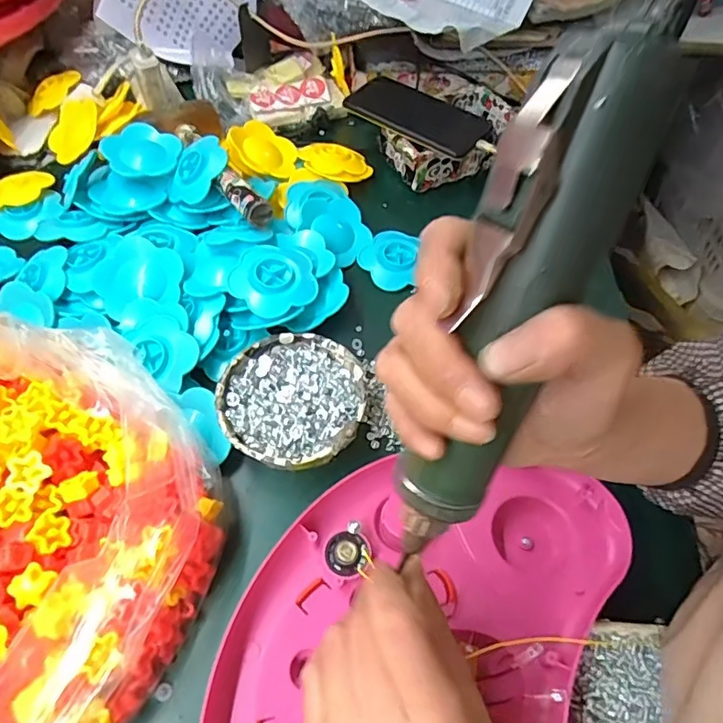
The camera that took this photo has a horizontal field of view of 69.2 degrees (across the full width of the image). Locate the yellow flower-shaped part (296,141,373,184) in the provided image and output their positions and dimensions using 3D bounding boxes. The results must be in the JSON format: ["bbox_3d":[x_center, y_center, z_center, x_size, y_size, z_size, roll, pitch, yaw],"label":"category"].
[{"bbox_3d":[-0.029,-0.228,0.607,0.078,0.024,0.064,-10,56,-7],"label":"yellow flower-shaped part"}]

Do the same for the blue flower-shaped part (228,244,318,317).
[{"bbox_3d":[-0.081,-0.076,0.476,0.074,0.018,0.076,0,56,0],"label":"blue flower-shaped part"}]

